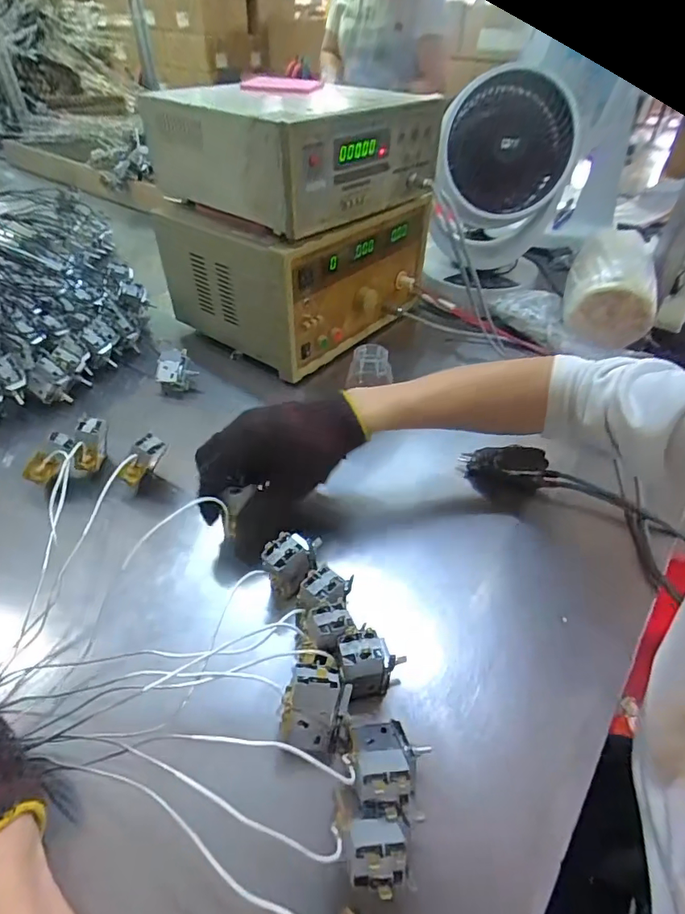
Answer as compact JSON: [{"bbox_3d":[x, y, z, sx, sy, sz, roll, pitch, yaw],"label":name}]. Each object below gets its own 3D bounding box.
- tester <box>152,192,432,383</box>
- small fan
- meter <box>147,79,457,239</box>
[{"bbox_3d":[-0.058,-0.290,0.721,0.240,0.168,0.309,30,50,26],"label":"tester"},{"bbox_3d":[0.238,-0.408,0.748,0.173,0.283,0.149,14,45,12],"label":"small fan"},{"bbox_3d":[-0.056,-0.402,0.626,0.266,0.104,0.282,30,50,26],"label":"meter"}]

